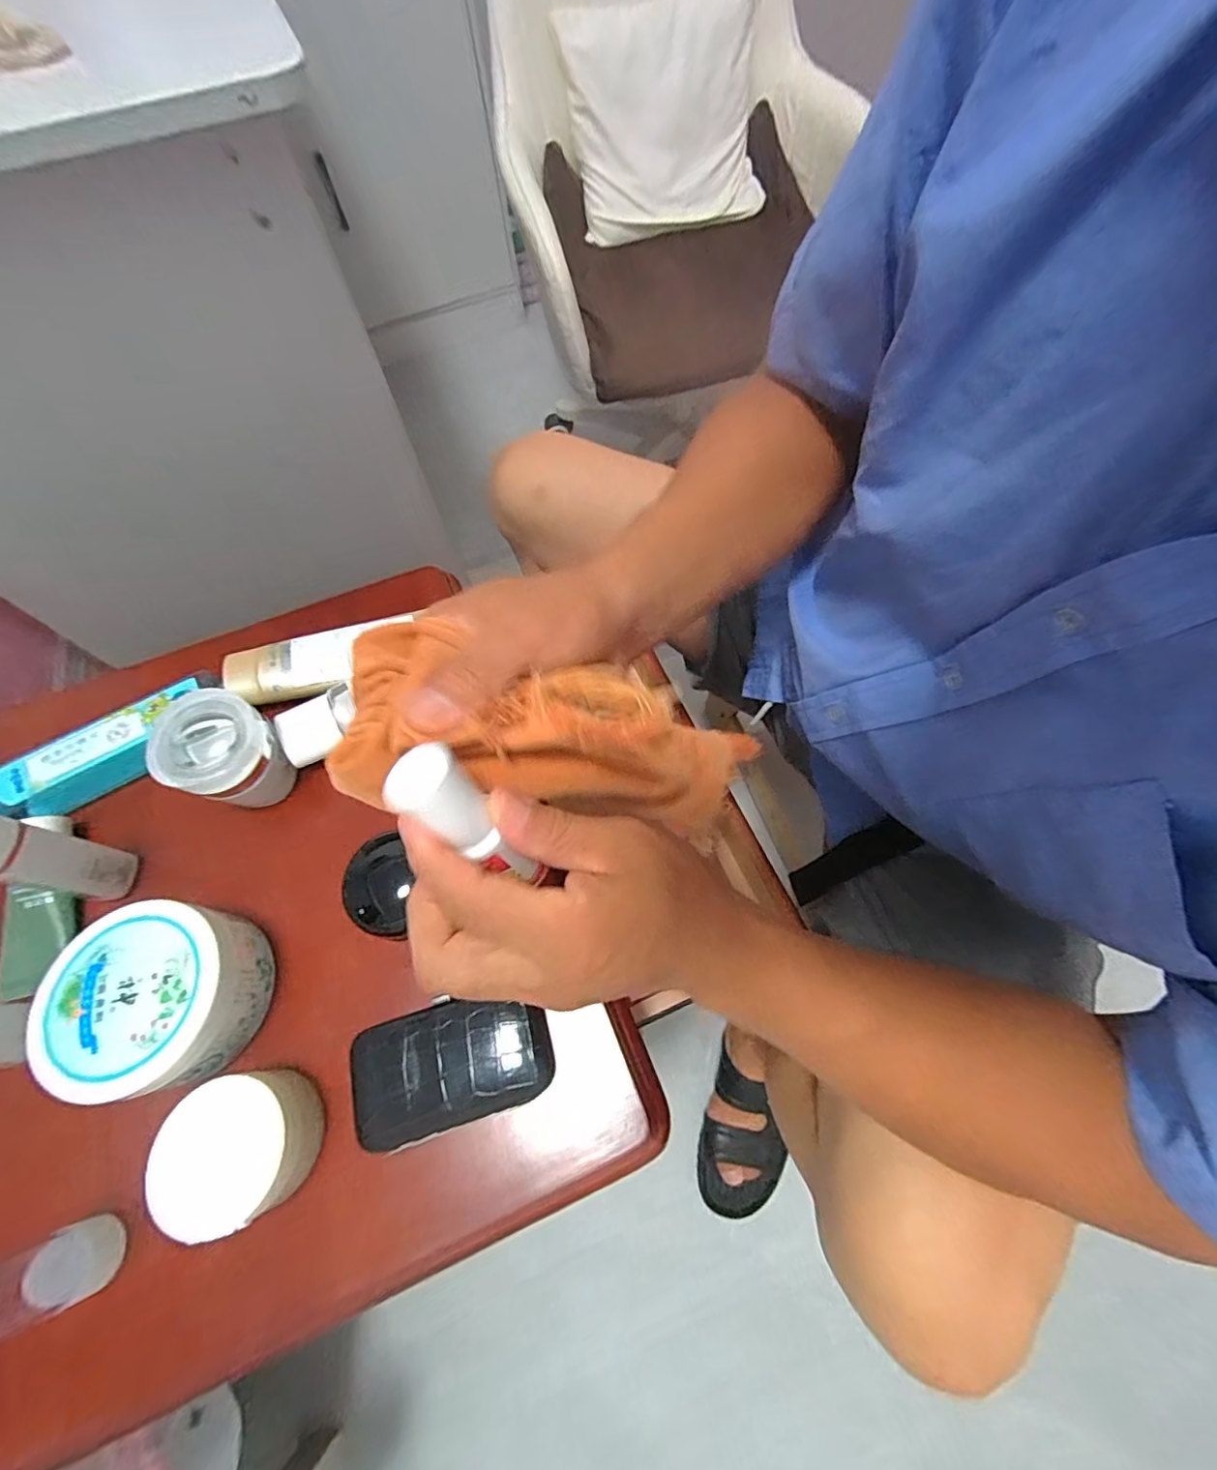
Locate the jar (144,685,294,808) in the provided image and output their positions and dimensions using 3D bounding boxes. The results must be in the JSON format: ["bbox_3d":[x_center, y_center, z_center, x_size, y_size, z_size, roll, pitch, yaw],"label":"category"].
[{"bbox_3d":[-0.250,0.014,0.371,0.062,0.067,0.063,-1,65,2],"label":"jar"}]

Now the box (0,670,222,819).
[{"bbox_3d":[-0.353,0.012,0.391,0.162,0.030,0.038,-31,67,-11],"label":"box"}]

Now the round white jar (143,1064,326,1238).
[{"bbox_3d":[-0.187,0.210,0.286,0.061,0.044,0.063,-1,65,2],"label":"round white jar"}]

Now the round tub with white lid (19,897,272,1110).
[{"bbox_3d":[-0.249,0.148,0.317,0.091,0.063,0.090,-1,65,2],"label":"round tub with white lid"}]

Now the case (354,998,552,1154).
[{"bbox_3d":[-0.087,0.186,0.318,0.108,0.030,0.061,-18,65,-5],"label":"case"}]

